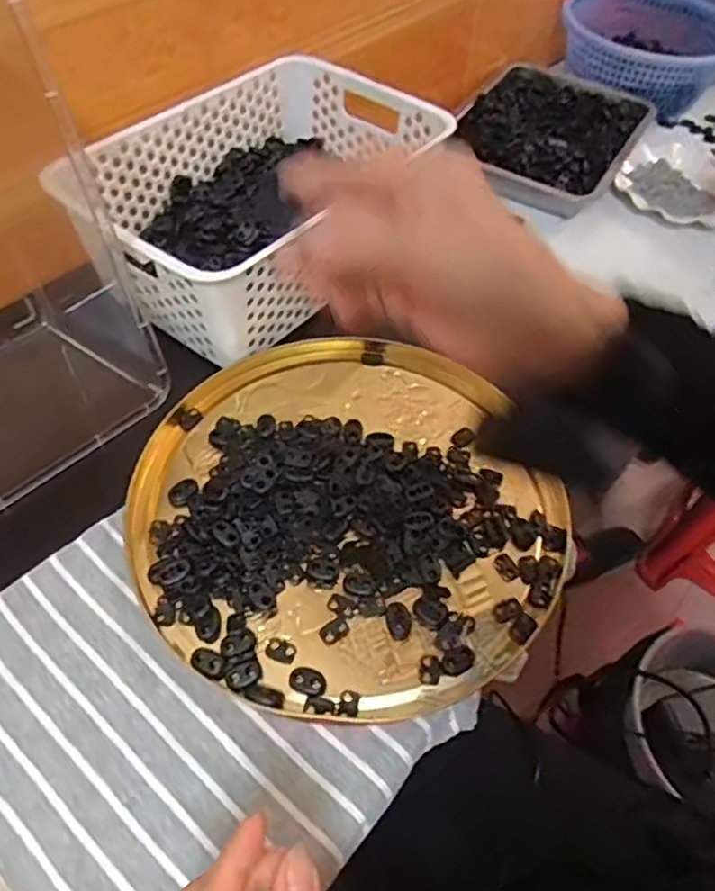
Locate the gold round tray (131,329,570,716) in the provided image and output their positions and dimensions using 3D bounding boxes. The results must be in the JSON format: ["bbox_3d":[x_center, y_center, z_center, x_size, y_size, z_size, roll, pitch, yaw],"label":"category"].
[{"bbox_3d":[-0.011,0.033,0.452,0.278,0.022,0.285,1,54,-2],"label":"gold round tray"}]

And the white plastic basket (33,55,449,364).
[{"bbox_3d":[-0.087,-0.220,0.578,0.199,0.102,0.301,33,59,20],"label":"white plastic basket"}]

